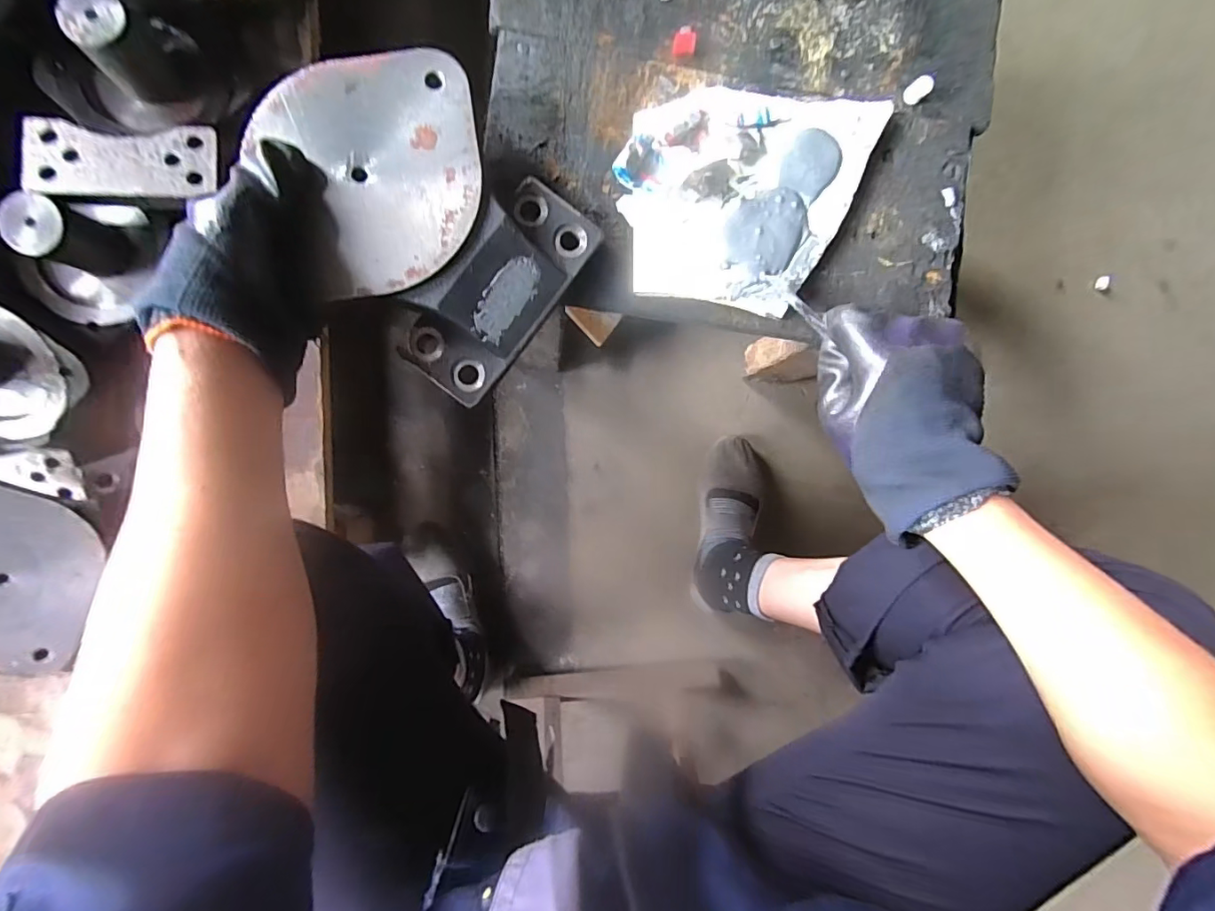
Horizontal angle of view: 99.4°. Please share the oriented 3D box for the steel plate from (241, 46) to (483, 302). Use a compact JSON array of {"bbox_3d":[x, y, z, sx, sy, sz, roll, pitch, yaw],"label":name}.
[{"bbox_3d":[-0.133,-0.165,0.302,0.116,0.009,0.133,-10,94,-7],"label":"steel plate"}]

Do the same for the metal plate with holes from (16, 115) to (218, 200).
[{"bbox_3d":[-0.396,-0.244,0.423,0.131,0.010,0.058,-4,92,-14],"label":"metal plate with holes"}]

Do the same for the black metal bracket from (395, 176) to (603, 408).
[{"bbox_3d":[-0.069,-0.106,0.324,0.065,0.028,0.142,39,88,-7],"label":"black metal bracket"}]

